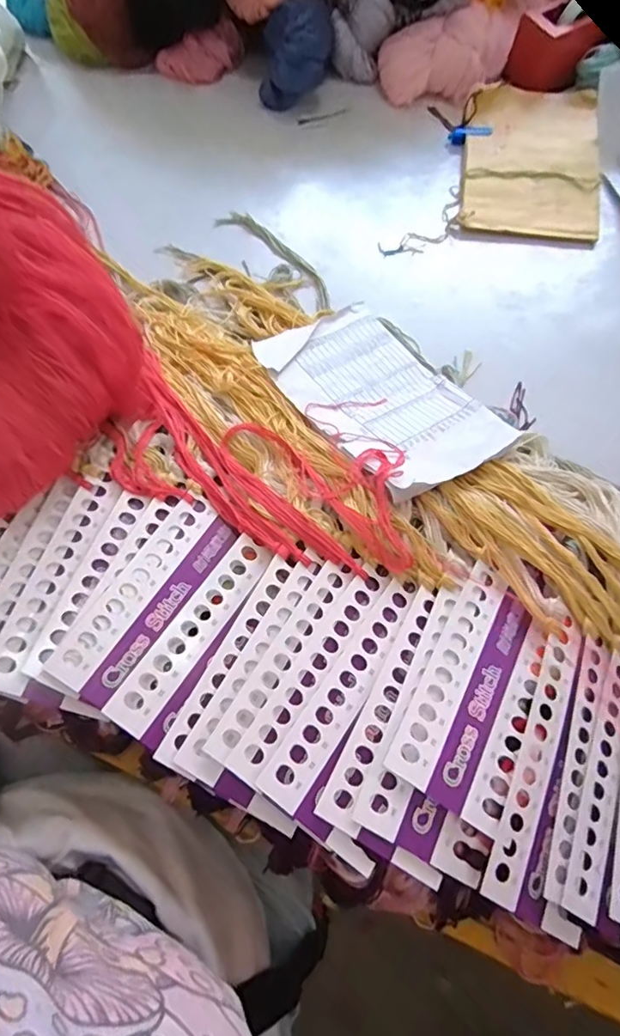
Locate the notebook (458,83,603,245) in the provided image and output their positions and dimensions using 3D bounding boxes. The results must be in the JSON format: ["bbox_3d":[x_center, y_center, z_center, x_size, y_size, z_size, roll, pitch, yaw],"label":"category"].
[{"bbox_3d":[0.251,-0.403,0.574,0.148,0.011,0.203,9,76,3],"label":"notebook"}]

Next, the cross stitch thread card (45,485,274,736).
[{"bbox_3d":[-0.097,0.059,0.350,0.081,0.011,0.150,28,63,15],"label":"cross stitch thread card"}]

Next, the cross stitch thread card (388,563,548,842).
[{"bbox_3d":[0.113,0.107,0.335,0.072,0.010,0.155,31,61,4],"label":"cross stitch thread card"}]

